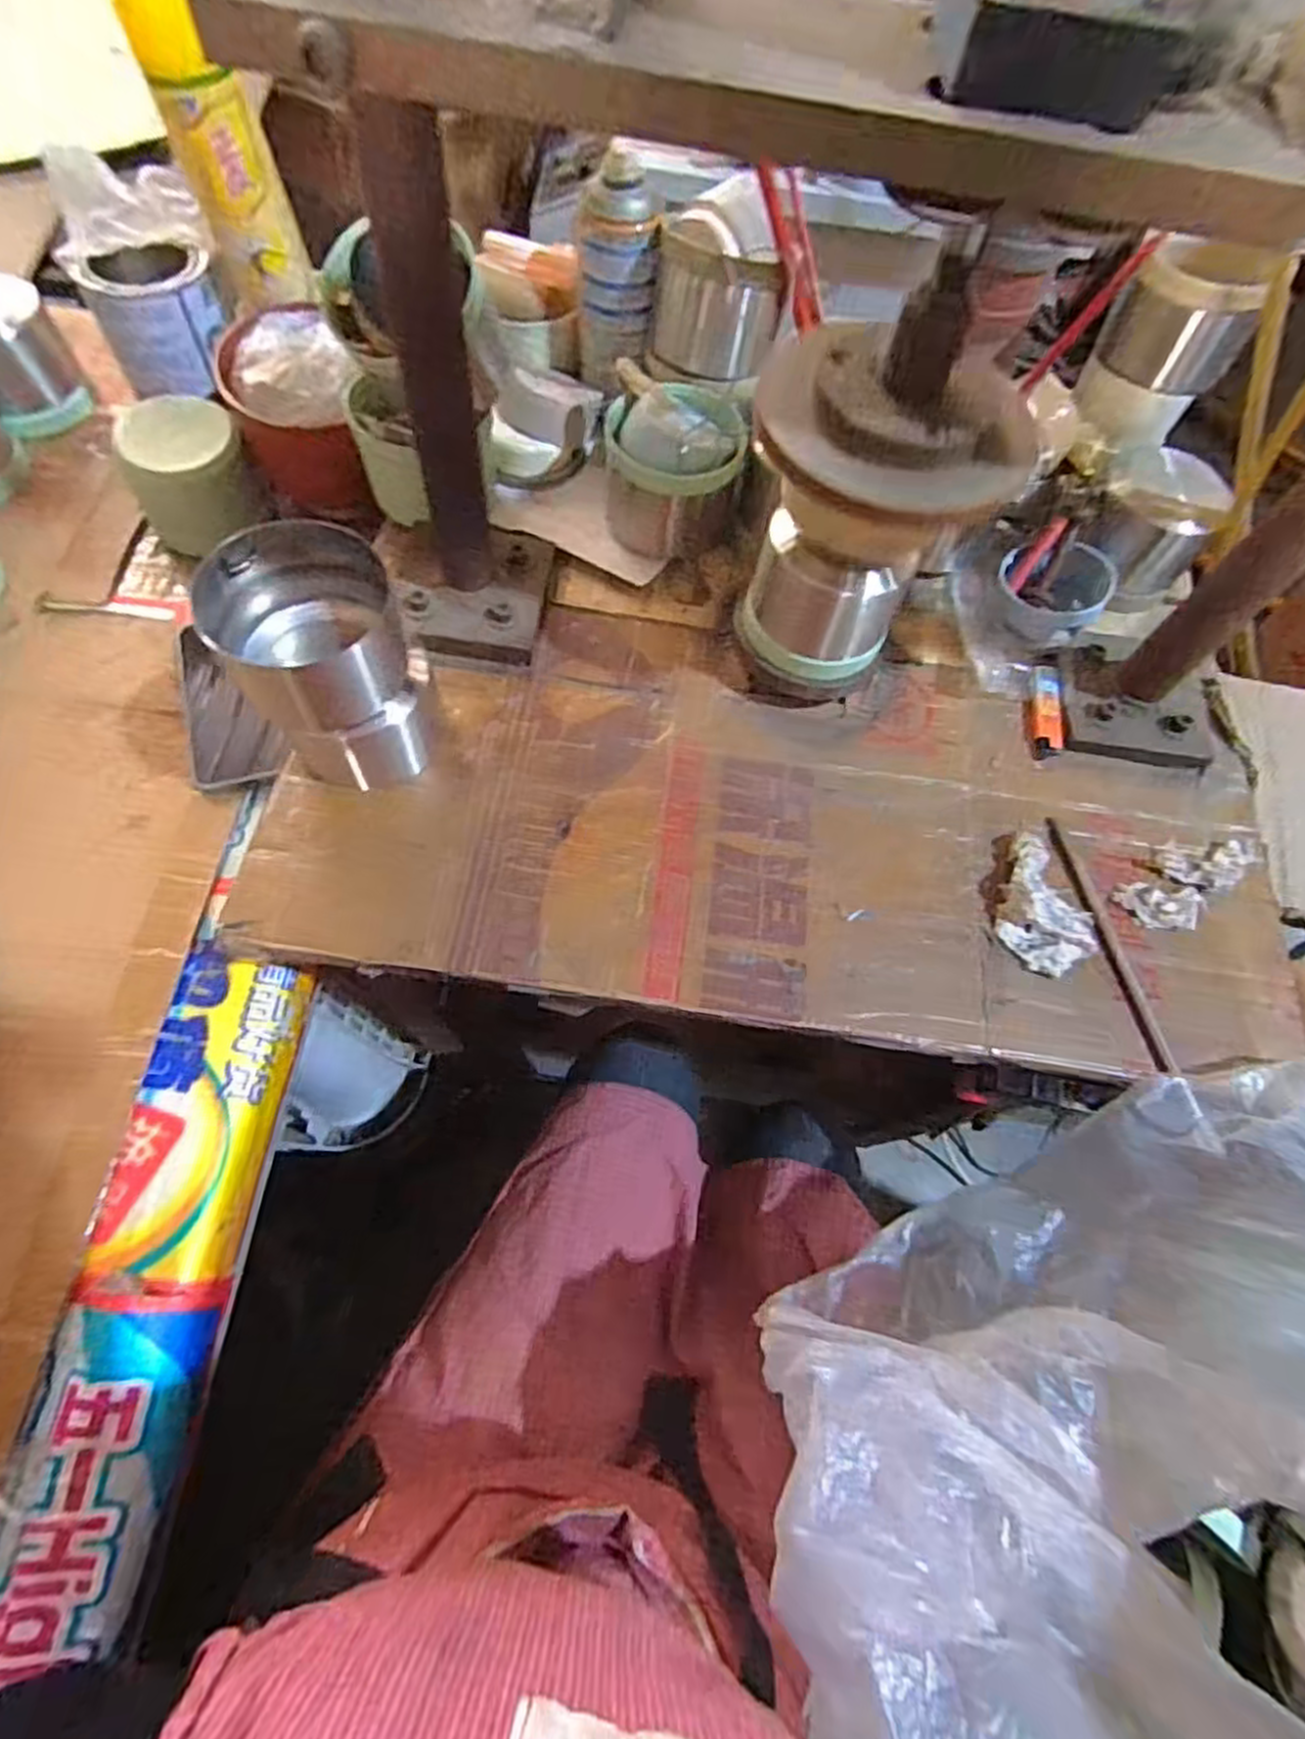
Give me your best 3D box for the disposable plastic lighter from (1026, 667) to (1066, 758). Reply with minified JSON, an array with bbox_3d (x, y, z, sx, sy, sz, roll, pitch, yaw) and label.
[{"bbox_3d":[0.315,-0.128,0.606,0.024,0.017,0.084,7,65,-2],"label":"disposable plastic lighter"}]

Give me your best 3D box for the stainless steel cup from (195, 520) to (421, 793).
[{"bbox_3d":[-0.210,-0.131,0.487,0.094,0.139,0.096,-34,73,-18],"label":"stainless steel cup"}]

